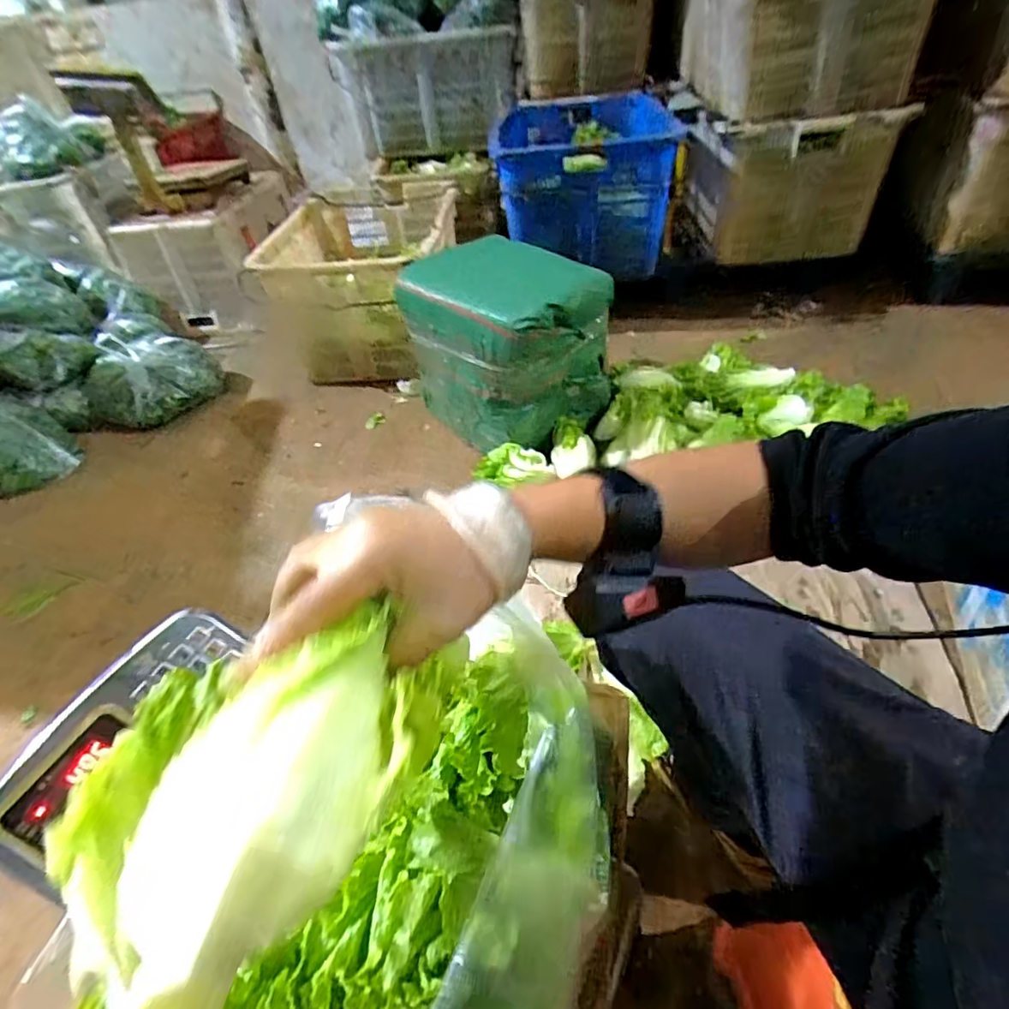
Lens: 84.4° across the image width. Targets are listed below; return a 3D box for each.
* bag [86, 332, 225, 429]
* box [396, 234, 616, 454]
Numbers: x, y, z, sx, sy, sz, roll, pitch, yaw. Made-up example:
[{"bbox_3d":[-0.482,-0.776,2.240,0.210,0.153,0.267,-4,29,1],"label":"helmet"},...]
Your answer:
[{"bbox_3d":[-0.962,-0.351,1.540,0.293,0.167,0.251,2,45,9],"label":"bag"},{"bbox_3d":[0.007,-0.355,1.255,0.306,0.363,0.390,-37,51,-27],"label":"box"}]

